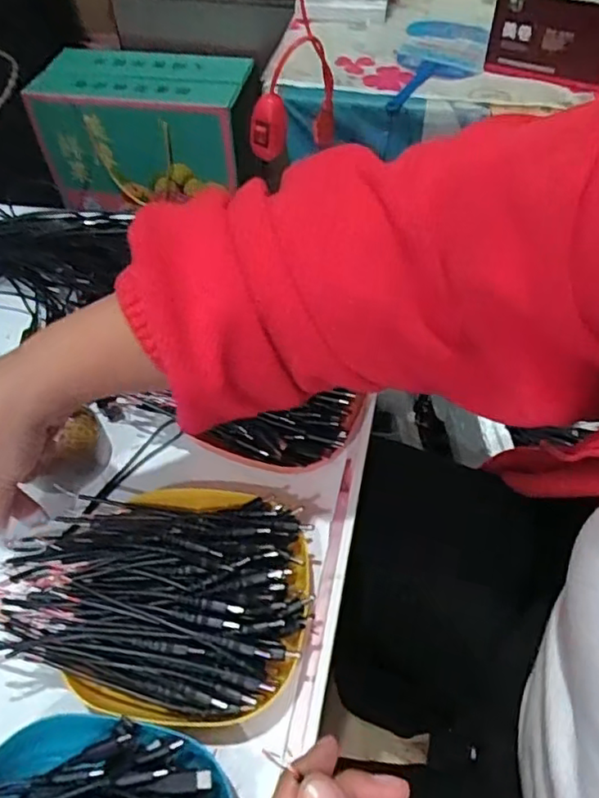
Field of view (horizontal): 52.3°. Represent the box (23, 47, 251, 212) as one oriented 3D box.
[{"bbox_3d":[-0.249,-0.436,1.024,0.324,0.212,0.161,9,53,8],"label":"box"}]

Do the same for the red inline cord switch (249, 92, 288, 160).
[{"bbox_3d":[-0.026,-0.232,0.525,0.031,0.048,0.024,-1,53,1],"label":"red inline cord switch"}]

